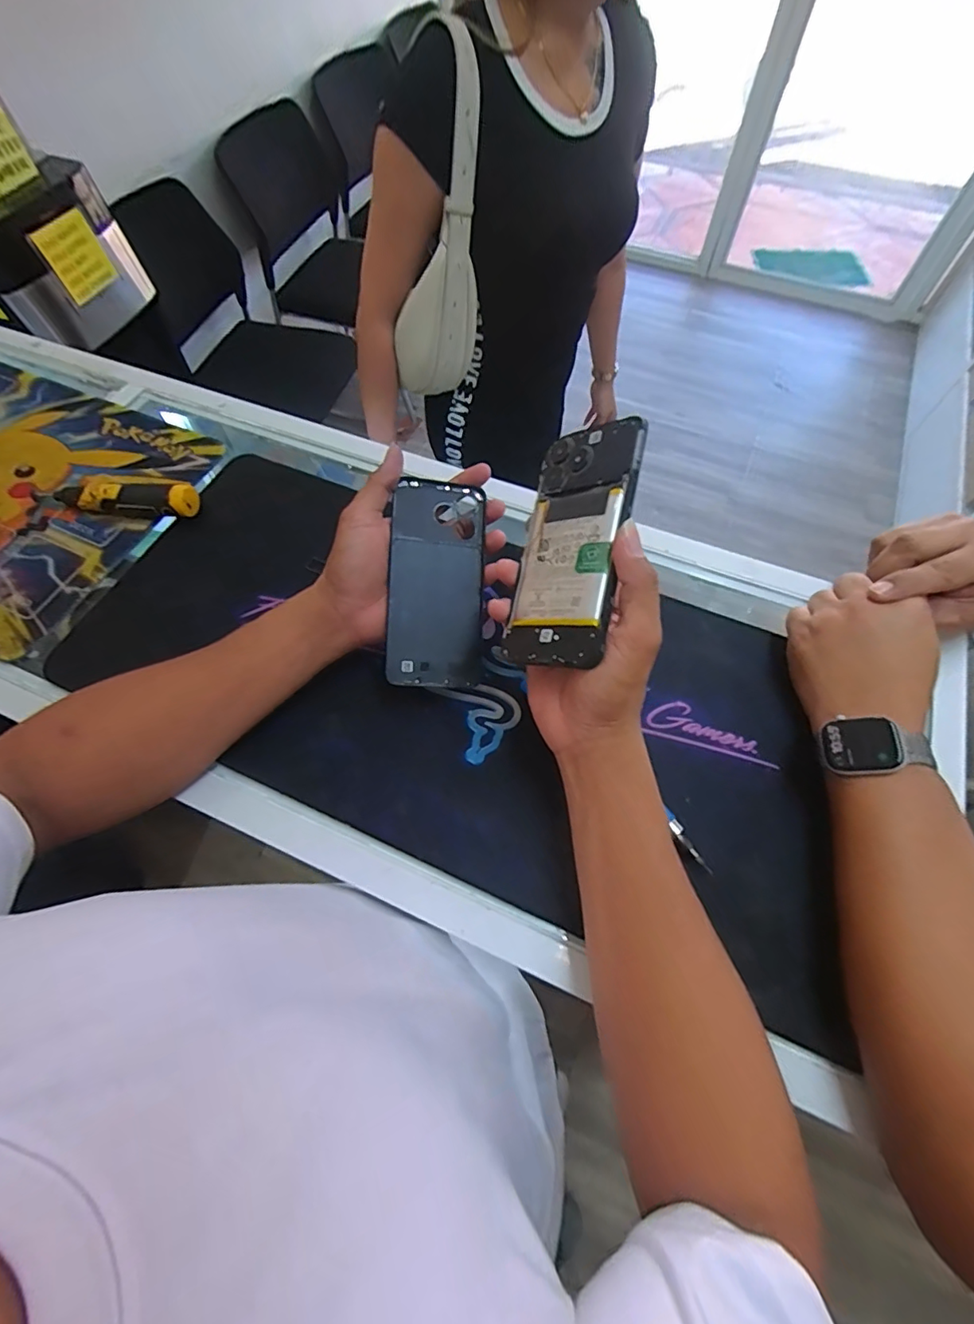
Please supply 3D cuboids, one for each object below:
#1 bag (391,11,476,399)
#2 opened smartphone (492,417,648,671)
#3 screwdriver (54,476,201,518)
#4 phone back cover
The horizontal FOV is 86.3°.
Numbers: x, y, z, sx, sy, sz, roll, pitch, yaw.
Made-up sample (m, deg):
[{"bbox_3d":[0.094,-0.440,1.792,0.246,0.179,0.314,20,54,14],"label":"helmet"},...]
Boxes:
[{"bbox_3d":[-0.075,-0.544,0.683,0.126,0.362,0.096,0,64,1],"label":"bag"},{"bbox_3d":[0.053,-0.076,0.330,0.072,0.007,0.159,8,80,43],"label":"opened smartphone"},{"bbox_3d":[-0.343,-0.158,0.493,0.123,0.034,0.033,2,64,2],"label":"screwdriver"},{"bbox_3d":[-0.040,-0.063,0.419,0.076,0.012,0.162,2,85,-17],"label":"phone back cover"}]

